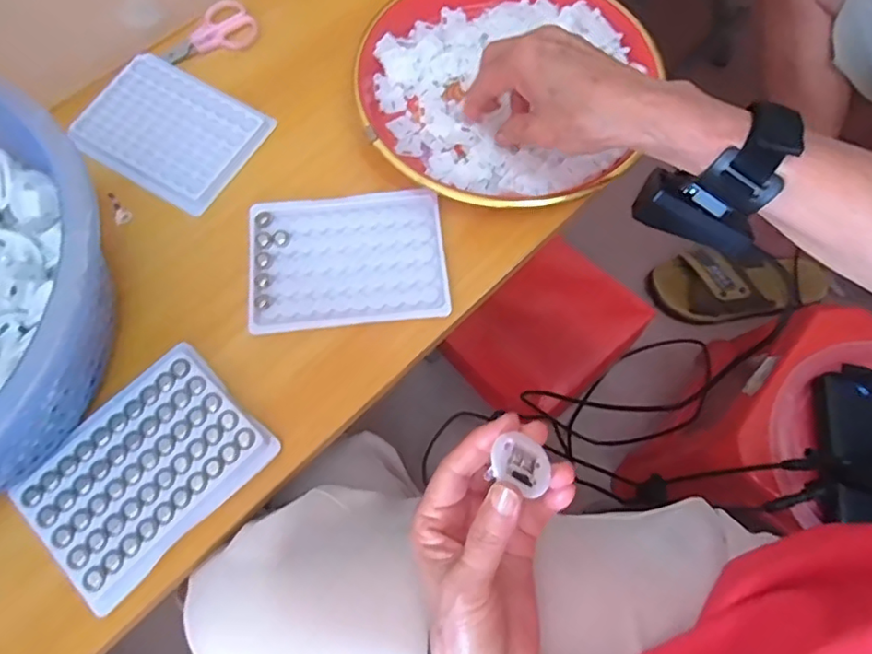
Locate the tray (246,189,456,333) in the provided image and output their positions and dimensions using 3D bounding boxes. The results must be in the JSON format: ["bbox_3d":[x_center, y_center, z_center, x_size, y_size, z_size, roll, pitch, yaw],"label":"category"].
[{"bbox_3d":[-0.059,-0.046,0.388,0.127,0.007,0.099,-5,68,-3],"label":"tray"}]

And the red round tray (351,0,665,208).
[{"bbox_3d":[0.045,-0.180,0.426,0.206,0.024,0.210,0,70,0],"label":"red round tray"}]

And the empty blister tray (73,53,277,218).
[{"bbox_3d":[-0.198,-0.146,0.431,0.122,0.011,0.094,29,74,9],"label":"empty blister tray"}]

